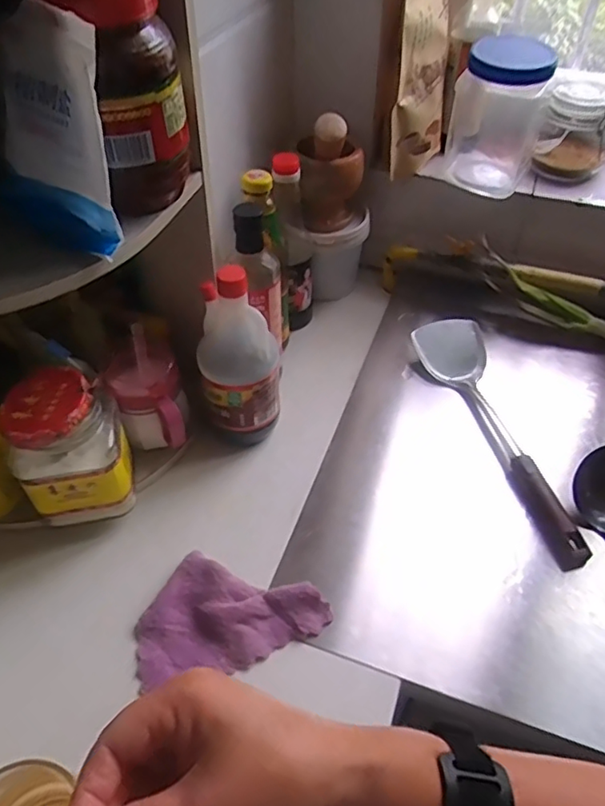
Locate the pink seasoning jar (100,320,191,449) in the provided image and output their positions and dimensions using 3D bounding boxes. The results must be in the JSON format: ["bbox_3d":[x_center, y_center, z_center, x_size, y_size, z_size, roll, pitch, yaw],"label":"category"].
[{"bbox_3d":[-0.166,-0.005,0.649,0.076,0.089,0.119,-28,53,-23],"label":"pink seasoning jar"}]

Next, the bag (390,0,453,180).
[{"bbox_3d":[0.159,-0.442,0.741,0.062,0.280,0.137,12,49,11],"label":"bag"}]

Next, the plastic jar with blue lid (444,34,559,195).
[{"bbox_3d":[0.253,-0.374,0.764,0.110,0.163,0.126,13,49,12],"label":"plastic jar with blue lid"}]

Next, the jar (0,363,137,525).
[{"bbox_3d":[-0.226,0.045,0.578,0.099,0.144,0.080,-10,48,-9],"label":"jar"}]

